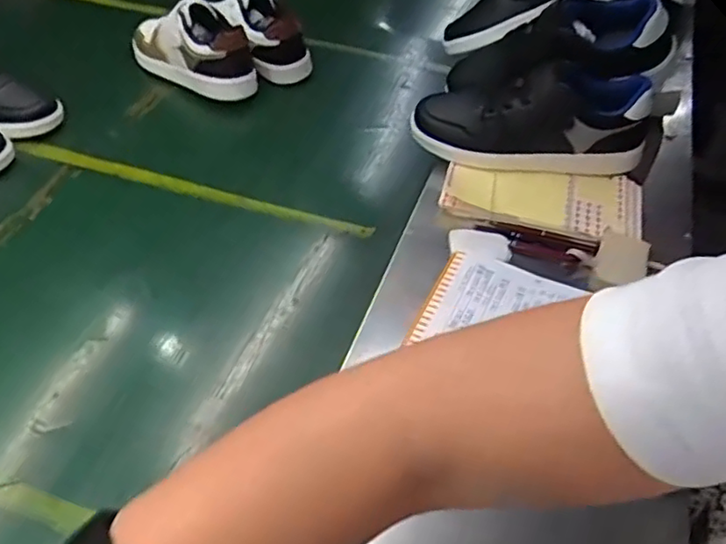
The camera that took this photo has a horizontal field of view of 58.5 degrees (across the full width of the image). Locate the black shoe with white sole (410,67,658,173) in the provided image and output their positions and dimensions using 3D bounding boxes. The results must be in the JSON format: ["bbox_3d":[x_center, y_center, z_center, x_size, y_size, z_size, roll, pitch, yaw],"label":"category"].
[{"bbox_3d":[0.181,-0.168,0.686,0.242,0.091,0.083,9,45,5],"label":"black shoe with white sole"}]

